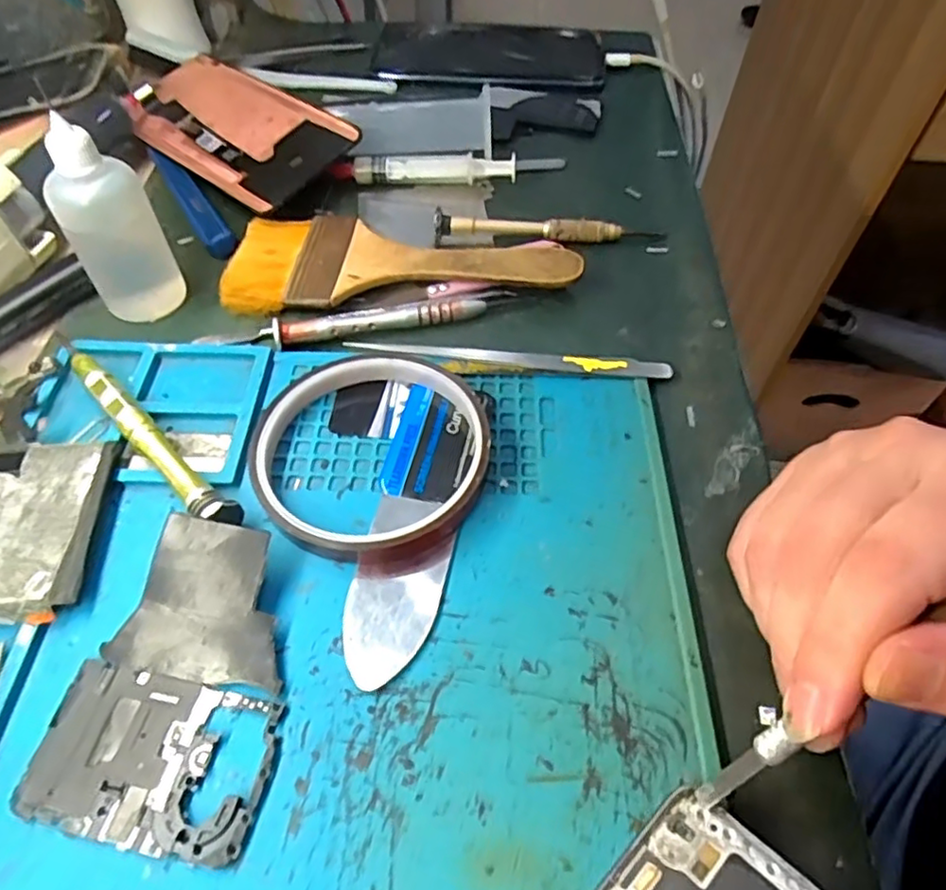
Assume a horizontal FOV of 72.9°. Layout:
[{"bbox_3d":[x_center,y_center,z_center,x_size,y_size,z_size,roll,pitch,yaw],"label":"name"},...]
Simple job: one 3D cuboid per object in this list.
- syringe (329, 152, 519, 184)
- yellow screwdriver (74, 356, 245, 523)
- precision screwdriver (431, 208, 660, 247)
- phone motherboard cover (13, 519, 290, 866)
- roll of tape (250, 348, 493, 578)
[{"bbox_3d":[-0.027,-0.150,0.347,0.099,0.013,0.012,5,54,1],"label":"syringe"},{"bbox_3d":[-0.118,-0.001,0.237,0.105,0.015,0.012,39,62,23],"label":"yellow screwdriver"},{"bbox_3d":[0.038,-0.108,0.318,0.113,0.013,0.008,-1,55,-3],"label":"precision screwdriver"},{"bbox_3d":[-0.086,0.066,0.190,0.065,0.015,0.088,11,55,6],"label":"phone motherboard cover"},{"bbox_3d":[-0.038,0.001,0.238,0.087,0.014,0.084,1,54,-1],"label":"roll of tape"}]

